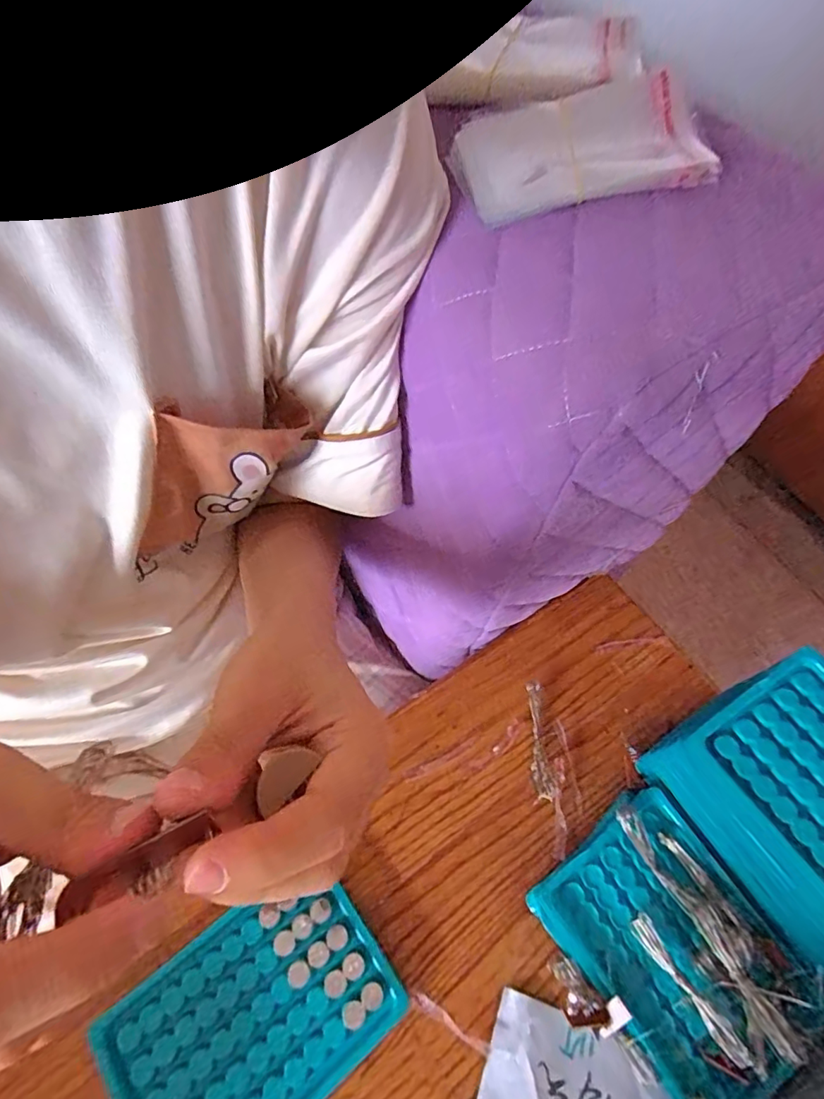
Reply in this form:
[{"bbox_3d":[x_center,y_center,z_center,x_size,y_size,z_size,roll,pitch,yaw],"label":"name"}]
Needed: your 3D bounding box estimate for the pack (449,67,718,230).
[{"bbox_3d":[0.075,-0.183,0.238,0.105,0.010,0.070,-13,75,0],"label":"pack"}]

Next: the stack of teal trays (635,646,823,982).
[{"bbox_3d":[0.212,0.140,0.286,0.095,0.088,0.132,-26,66,-15],"label":"stack of teal trays"}]

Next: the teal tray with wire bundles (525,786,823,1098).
[{"bbox_3d":[0.140,0.210,0.275,0.105,0.042,0.132,-34,68,-19],"label":"teal tray with wire bundles"}]

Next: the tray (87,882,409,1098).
[{"bbox_3d":[-0.081,0.241,0.270,0.129,0.019,0.094,-34,68,-18],"label":"tray"}]

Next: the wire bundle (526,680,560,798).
[{"bbox_3d":[0.083,0.125,0.345,0.015,0.013,0.071,-3,62,-4],"label":"wire bundle"}]

